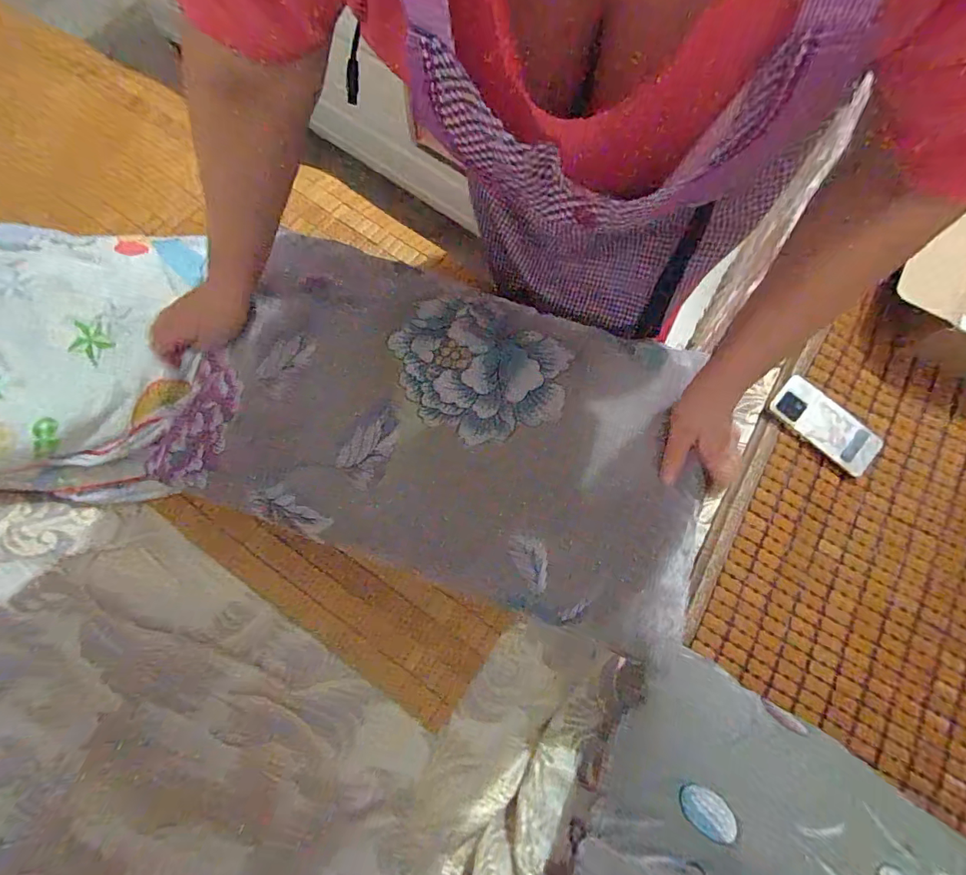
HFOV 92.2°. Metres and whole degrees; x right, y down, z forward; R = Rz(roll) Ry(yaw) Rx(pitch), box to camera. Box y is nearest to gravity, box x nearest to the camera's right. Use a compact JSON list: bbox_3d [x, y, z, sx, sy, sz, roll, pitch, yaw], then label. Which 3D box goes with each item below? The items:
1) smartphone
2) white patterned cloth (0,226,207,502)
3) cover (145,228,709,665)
[{"bbox_3d":[0.480,-0.017,0.651,0.149,0.011,0.069,39,87,7],"label":"smartphone"},{"bbox_3d":[-0.546,-0.109,0.597,0.373,0.123,0.359,3,74,2],"label":"white patterned cloth"},{"bbox_3d":[-0.047,-0.015,0.491,0.567,0.050,0.309,17,83,6],"label":"cover"}]

